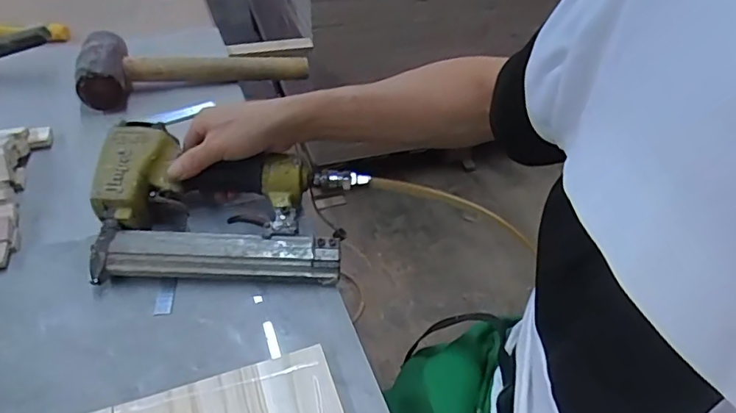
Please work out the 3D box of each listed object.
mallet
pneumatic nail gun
[{"bbox_3d":[-0.228,-0.191,0.673,0.280,0.065,0.090,-19,47,-21],"label":"mallet"},{"bbox_3d":[-0.129,-0.003,0.474,0.227,0.065,0.141,2,42,-3],"label":"pneumatic nail gun"}]

